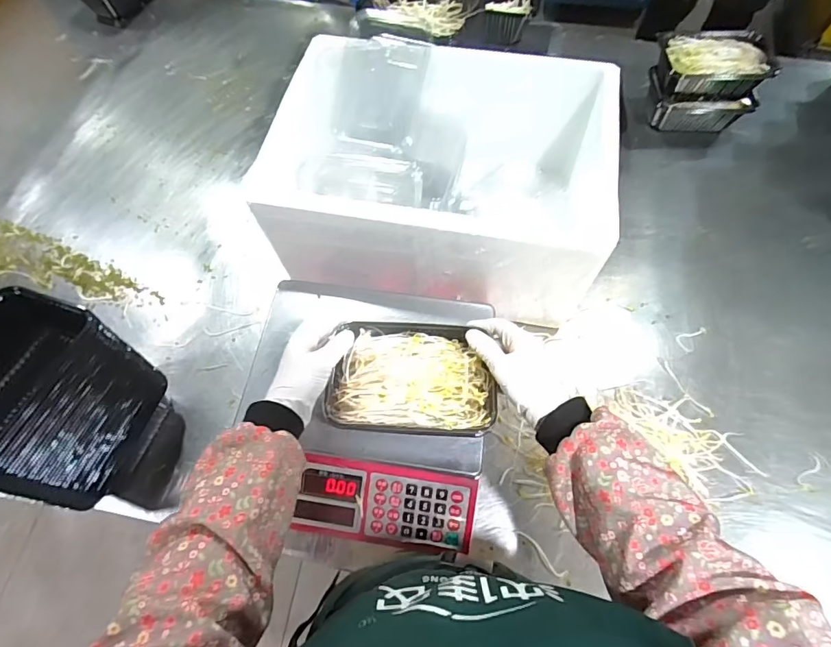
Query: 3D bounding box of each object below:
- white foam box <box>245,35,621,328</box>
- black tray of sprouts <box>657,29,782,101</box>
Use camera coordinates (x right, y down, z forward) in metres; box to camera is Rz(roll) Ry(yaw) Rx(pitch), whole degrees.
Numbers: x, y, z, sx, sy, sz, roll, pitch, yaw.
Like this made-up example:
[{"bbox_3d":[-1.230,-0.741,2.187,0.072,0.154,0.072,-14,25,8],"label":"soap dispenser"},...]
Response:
[{"bbox_3d":[0.028,-0.210,0.659,0.454,0.188,0.325,10,66,7],"label":"white foam box"},{"bbox_3d":[0.517,-0.457,0.790,0.179,0.060,0.111,2,65,3],"label":"black tray of sprouts"}]

